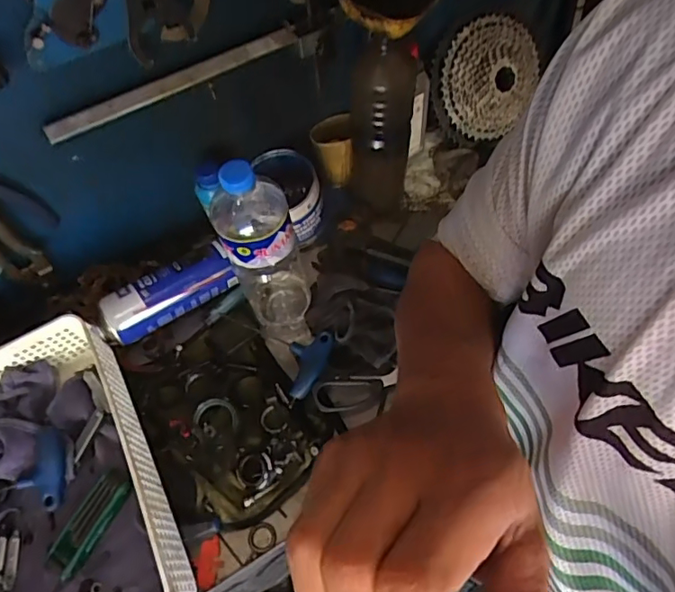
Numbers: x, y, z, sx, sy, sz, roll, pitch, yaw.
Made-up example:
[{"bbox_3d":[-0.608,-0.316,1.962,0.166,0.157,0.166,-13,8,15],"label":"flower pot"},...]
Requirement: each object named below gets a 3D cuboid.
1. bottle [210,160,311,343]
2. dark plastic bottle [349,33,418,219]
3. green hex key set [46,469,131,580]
[{"bbox_3d":[-0.083,-0.049,0.605,0.079,0.272,0.098,-15,60,-2],"label":"bottle"},{"bbox_3d":[0.054,-0.199,0.679,0.083,0.241,0.082,3,60,8],"label":"dark plastic bottle"},{"bbox_3d":[-0.260,0.235,0.562,0.034,0.016,0.107,25,75,21],"label":"green hex key set"}]

